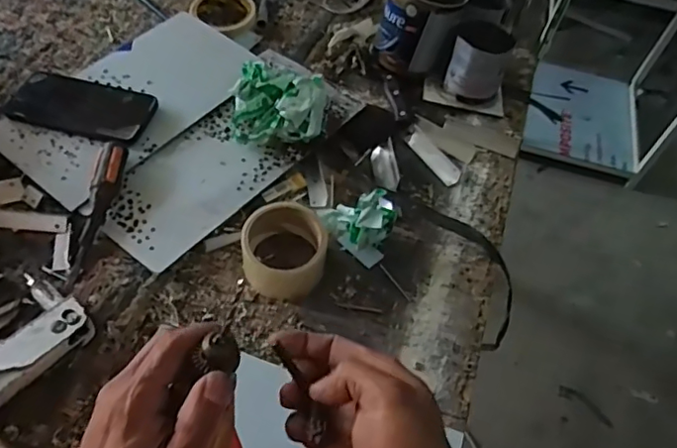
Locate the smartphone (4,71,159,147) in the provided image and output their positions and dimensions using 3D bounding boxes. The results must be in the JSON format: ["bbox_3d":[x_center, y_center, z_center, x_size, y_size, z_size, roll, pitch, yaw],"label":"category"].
[{"bbox_3d":[-0.312,-0.141,0.668,0.182,0.014,0.088,14,58,12],"label":"smartphone"}]

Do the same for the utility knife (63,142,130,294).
[{"bbox_3d":[-0.251,-0.015,0.574,0.023,0.029,0.175,5,53,0],"label":"utility knife"}]

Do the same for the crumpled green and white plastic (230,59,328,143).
[{"bbox_3d":[-0.072,-0.145,0.675,0.114,0.069,0.107,4,54,-6],"label":"crumpled green and white plastic"}]

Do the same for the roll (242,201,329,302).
[{"bbox_3d":[-0.055,0.026,0.571,0.084,0.044,0.086,4,54,-6],"label":"roll"}]

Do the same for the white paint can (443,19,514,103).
[{"bbox_3d":[0.186,-0.212,0.743,0.074,0.085,0.077,4,54,-6],"label":"white paint can"}]

